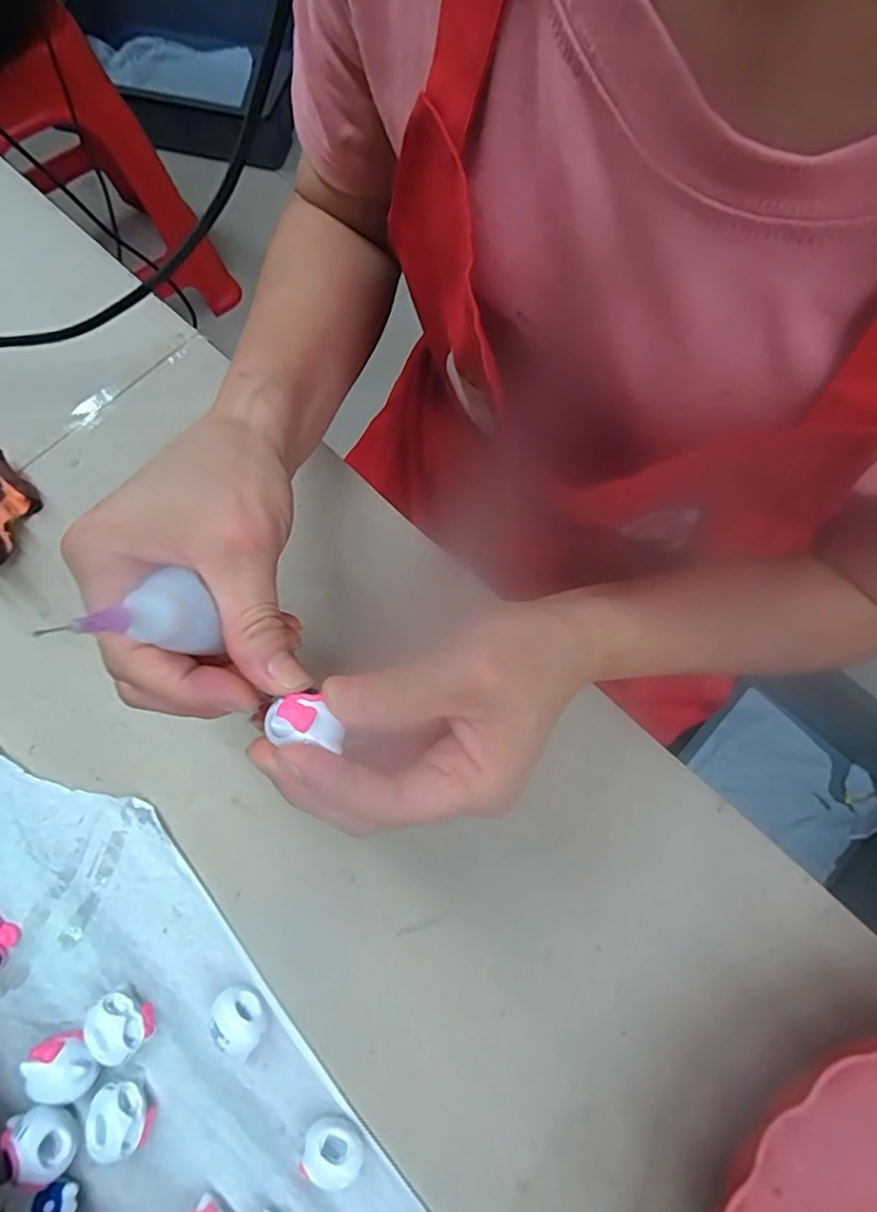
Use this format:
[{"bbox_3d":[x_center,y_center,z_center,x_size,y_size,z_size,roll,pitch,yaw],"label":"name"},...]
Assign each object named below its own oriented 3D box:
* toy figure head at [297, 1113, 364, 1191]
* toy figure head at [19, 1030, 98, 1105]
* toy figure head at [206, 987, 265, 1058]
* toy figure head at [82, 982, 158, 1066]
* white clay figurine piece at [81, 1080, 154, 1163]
[{"bbox_3d":[-0.045,0.224,0.238,0.026,0.019,0.018,-6,74,-2],"label":"toy figure head"},{"bbox_3d":[-0.152,0.186,0.233,0.025,0.016,0.021,22,75,6],"label":"toy figure head"},{"bbox_3d":[-0.086,0.178,0.251,0.024,0.019,0.020,38,77,10],"label":"toy figure head"},{"bbox_3d":[-0.133,0.175,0.242,0.025,0.021,0.021,36,77,10],"label":"toy figure head"},{"bbox_3d":[-0.127,0.204,0.231,0.019,0.019,0.025,-29,76,-8],"label":"white clay figurine piece"}]

